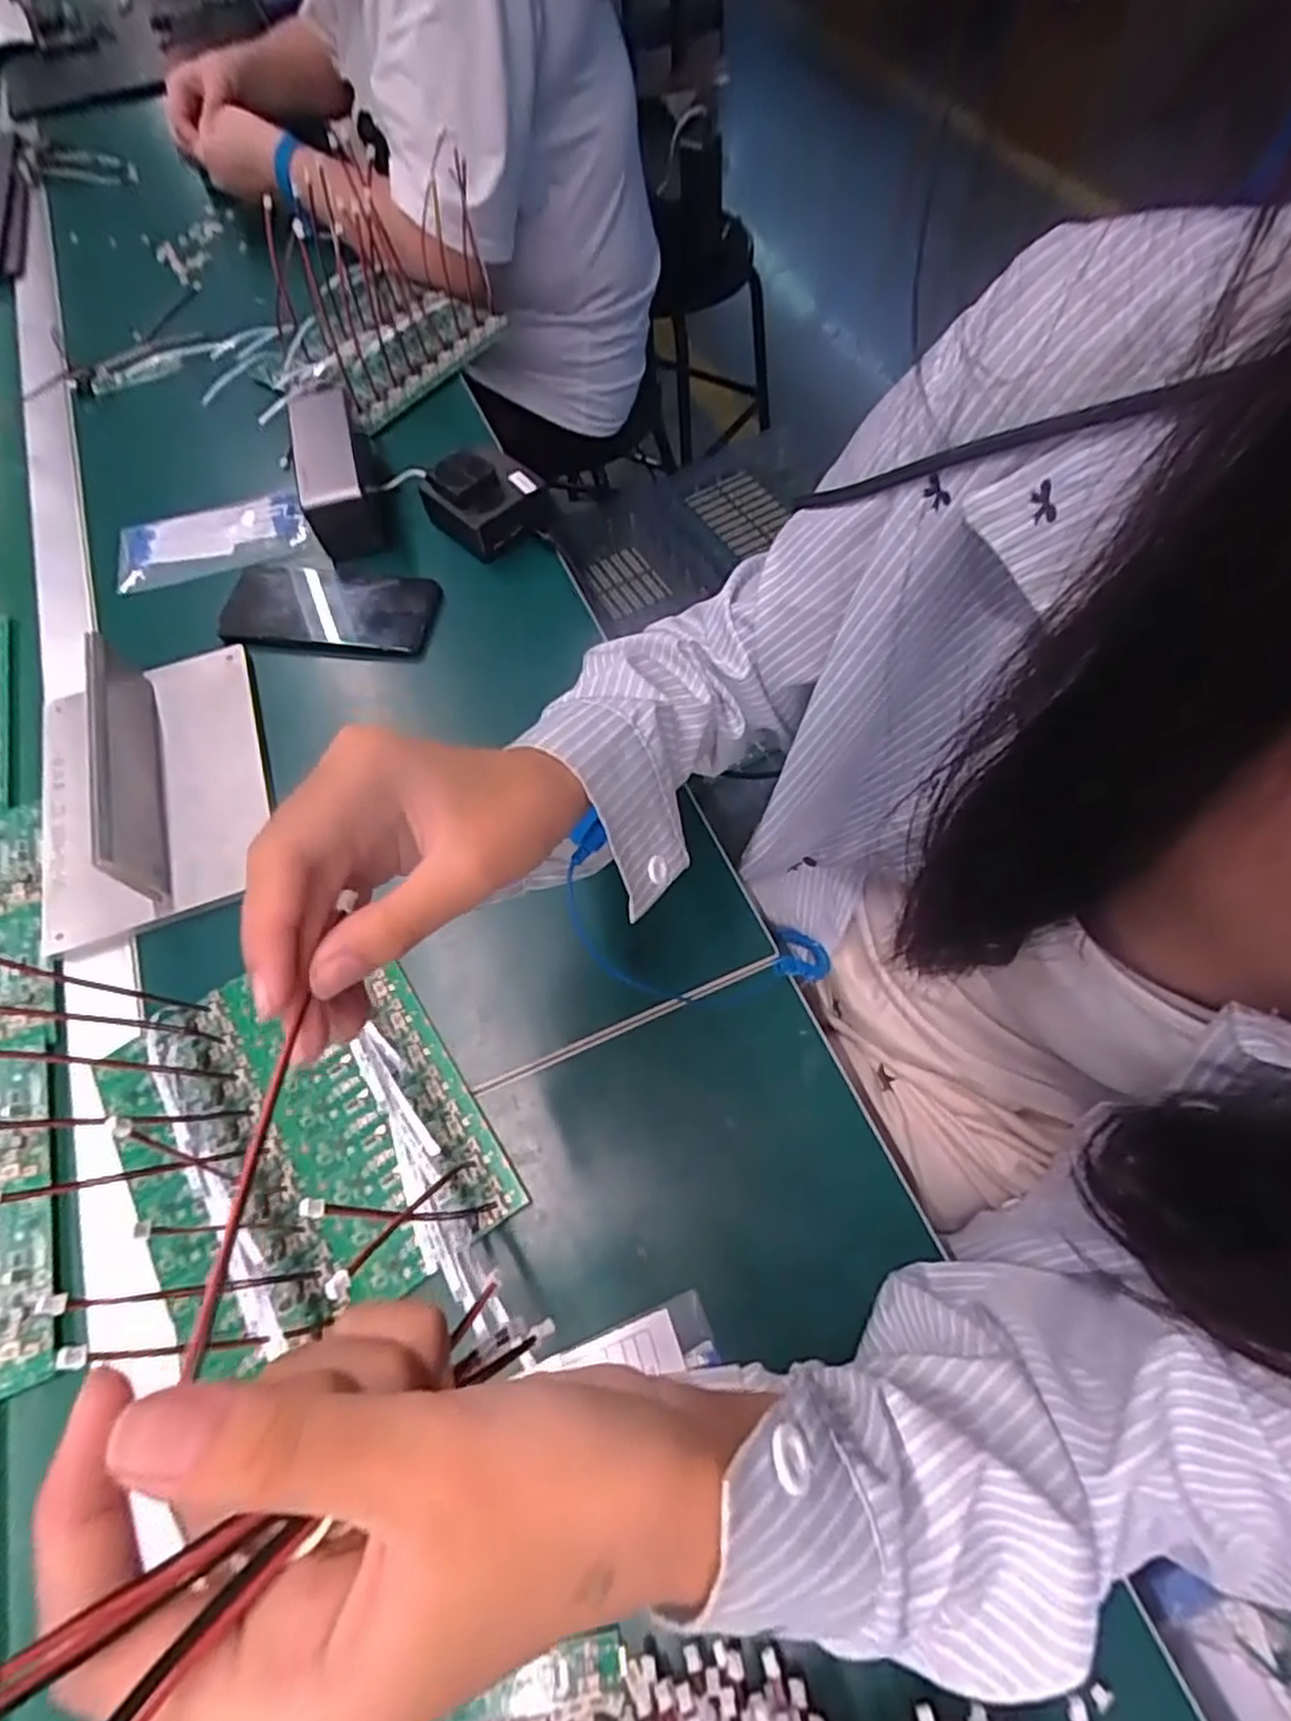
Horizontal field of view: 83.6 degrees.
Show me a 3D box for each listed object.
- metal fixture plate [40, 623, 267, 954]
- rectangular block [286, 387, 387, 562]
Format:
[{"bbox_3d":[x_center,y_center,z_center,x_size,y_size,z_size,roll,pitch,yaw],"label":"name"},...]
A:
[{"bbox_3d":[-0.323,-0.061,0.461,0.141,0.051,0.216,-15,65,-6],"label":"metal fixture plate"},{"bbox_3d":[-0.241,-0.311,0.565,0.052,0.066,0.141,-14,65,-5],"label":"rectangular block"}]

